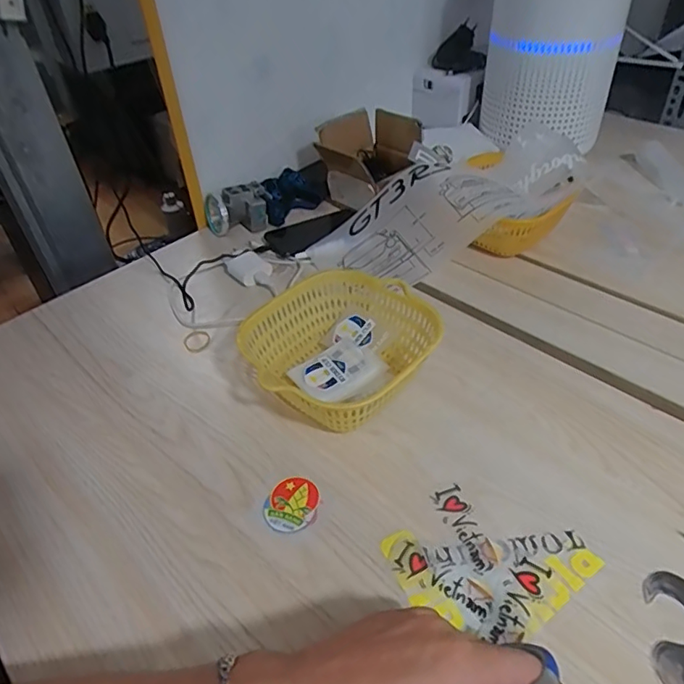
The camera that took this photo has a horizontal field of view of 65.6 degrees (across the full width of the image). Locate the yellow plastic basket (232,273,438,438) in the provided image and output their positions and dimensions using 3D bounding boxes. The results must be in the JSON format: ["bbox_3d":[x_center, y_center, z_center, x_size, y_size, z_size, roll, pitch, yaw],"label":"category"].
[{"bbox_3d":[-0.003,0.012,0.495,0.157,0.072,0.164,23,49,26],"label":"yellow plastic basket"}]

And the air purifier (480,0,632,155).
[{"bbox_3d":[0.334,-0.473,0.838,0.192,0.289,0.157,10,45,14],"label":"air purifier"}]

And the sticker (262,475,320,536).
[{"bbox_3d":[-0.040,0.132,0.429,0.047,0.004,0.044,-2,43,2],"label":"sticker"}]

